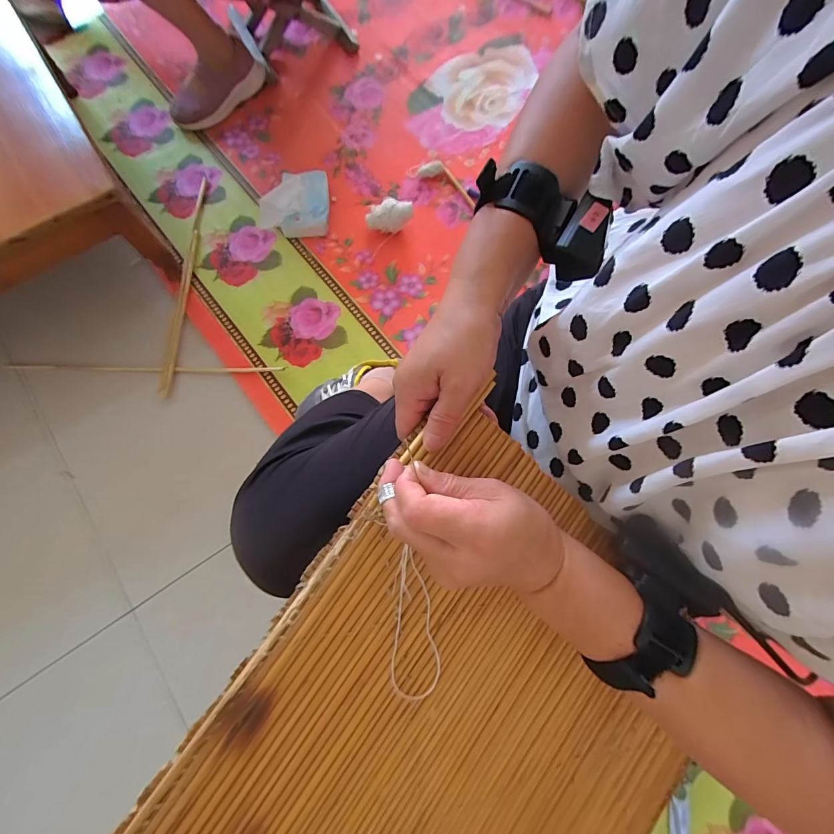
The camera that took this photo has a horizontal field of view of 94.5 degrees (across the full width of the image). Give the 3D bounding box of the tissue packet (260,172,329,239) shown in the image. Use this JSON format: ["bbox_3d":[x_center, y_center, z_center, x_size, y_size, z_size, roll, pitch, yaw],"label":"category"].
[{"bbox_3d":[-0.265,-0.468,0.830,0.140,0.071,0.142,-4,75,-1],"label":"tissue packet"}]

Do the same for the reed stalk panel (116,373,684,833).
[{"bbox_3d":[0.028,0.280,0.295,0.376,0.010,0.471,40,80,-13],"label":"reed stalk panel"}]

